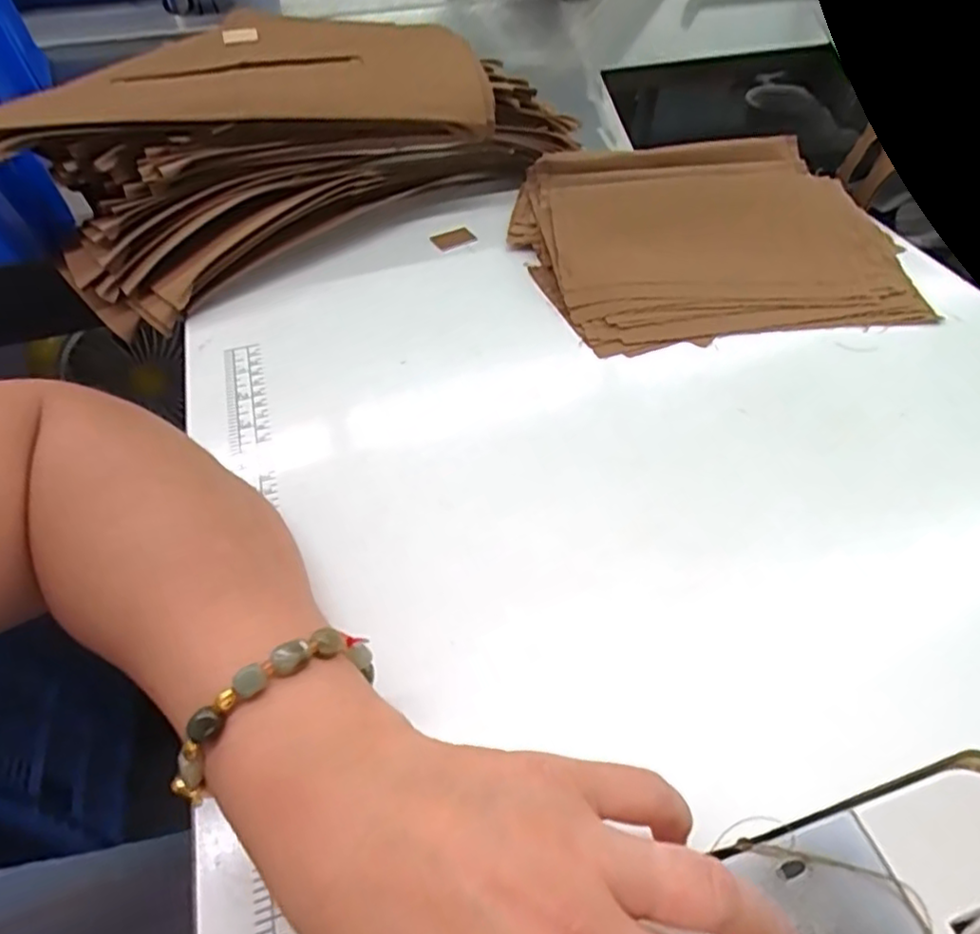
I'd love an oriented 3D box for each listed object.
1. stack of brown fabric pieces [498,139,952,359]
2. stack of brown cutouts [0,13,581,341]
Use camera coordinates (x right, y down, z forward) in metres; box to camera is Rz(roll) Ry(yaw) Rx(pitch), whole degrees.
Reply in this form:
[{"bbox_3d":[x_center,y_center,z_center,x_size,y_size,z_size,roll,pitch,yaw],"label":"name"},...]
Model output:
[{"bbox_3d":[0.154,-0.179,0.466,0.257,0.049,0.214,-7,49,-5],"label":"stack of brown fabric pieces"},{"bbox_3d":[-0.163,-0.273,0.522,0.420,0.109,0.236,-34,56,-25],"label":"stack of brown cutouts"}]

